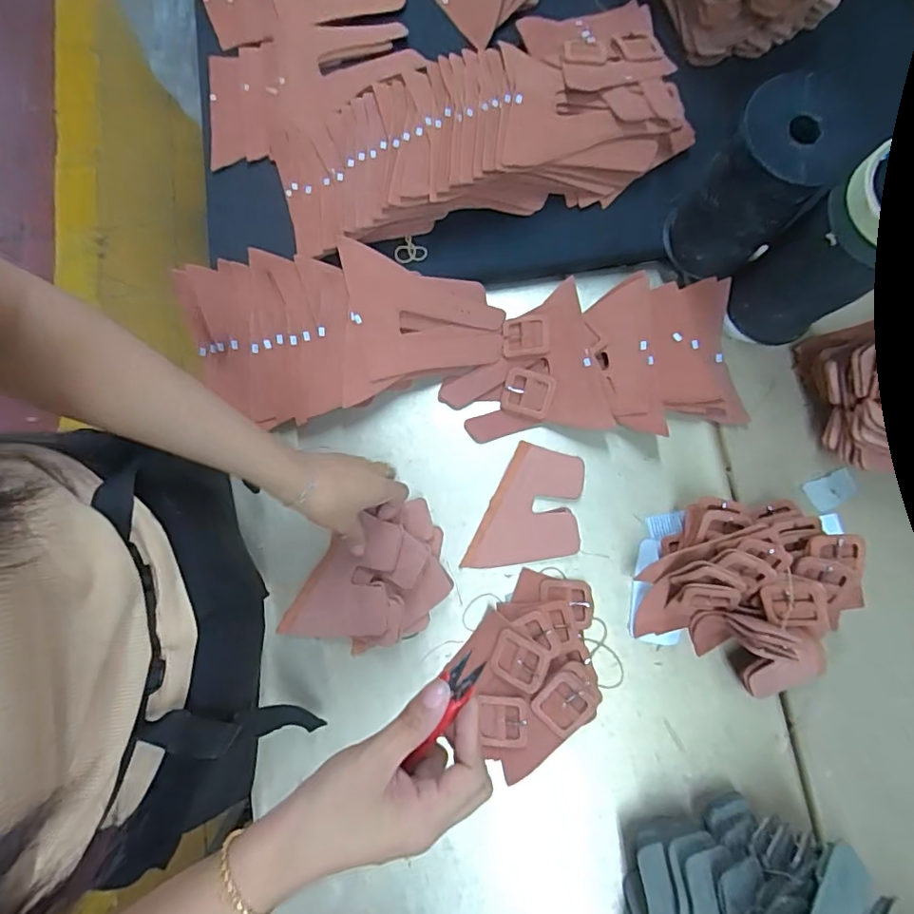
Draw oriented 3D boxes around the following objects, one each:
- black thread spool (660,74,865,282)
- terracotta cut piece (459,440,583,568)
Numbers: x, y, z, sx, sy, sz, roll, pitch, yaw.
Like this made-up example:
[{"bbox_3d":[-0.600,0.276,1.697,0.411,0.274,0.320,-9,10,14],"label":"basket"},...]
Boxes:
[{"bbox_3d":[0.274,-0.249,0.515,0.100,0.174,0.084,36,82,7],"label":"black thread spool"},{"bbox_3d":[0.082,0.063,0.572,0.097,0.008,0.147,25,80,7],"label":"terracotta cut piece"}]

